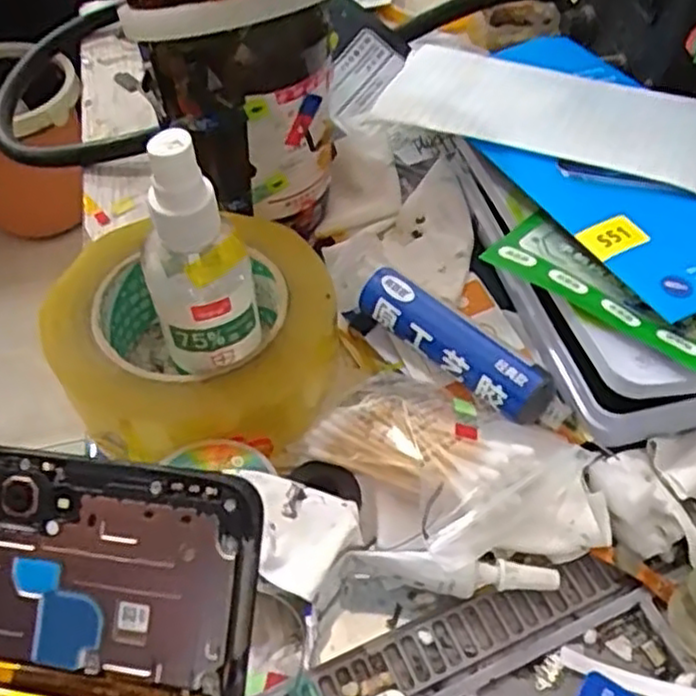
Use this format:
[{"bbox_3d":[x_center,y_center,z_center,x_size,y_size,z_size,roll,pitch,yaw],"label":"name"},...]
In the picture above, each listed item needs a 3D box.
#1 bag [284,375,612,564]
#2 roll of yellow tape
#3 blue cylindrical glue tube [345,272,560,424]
[{"bbox_3d":[0.038,0.053,0.277,0.119,0.038,0.060,17,55,13],"label":"bag"},{"bbox_3d":[-0.065,-0.002,0.324,0.119,0.056,0.109,0,52,0],"label":"roll of yellow tape"},{"bbox_3d":[0.039,-0.003,0.310,0.101,0.024,0.019,36,61,25],"label":"blue cylindrical glue tube"}]

